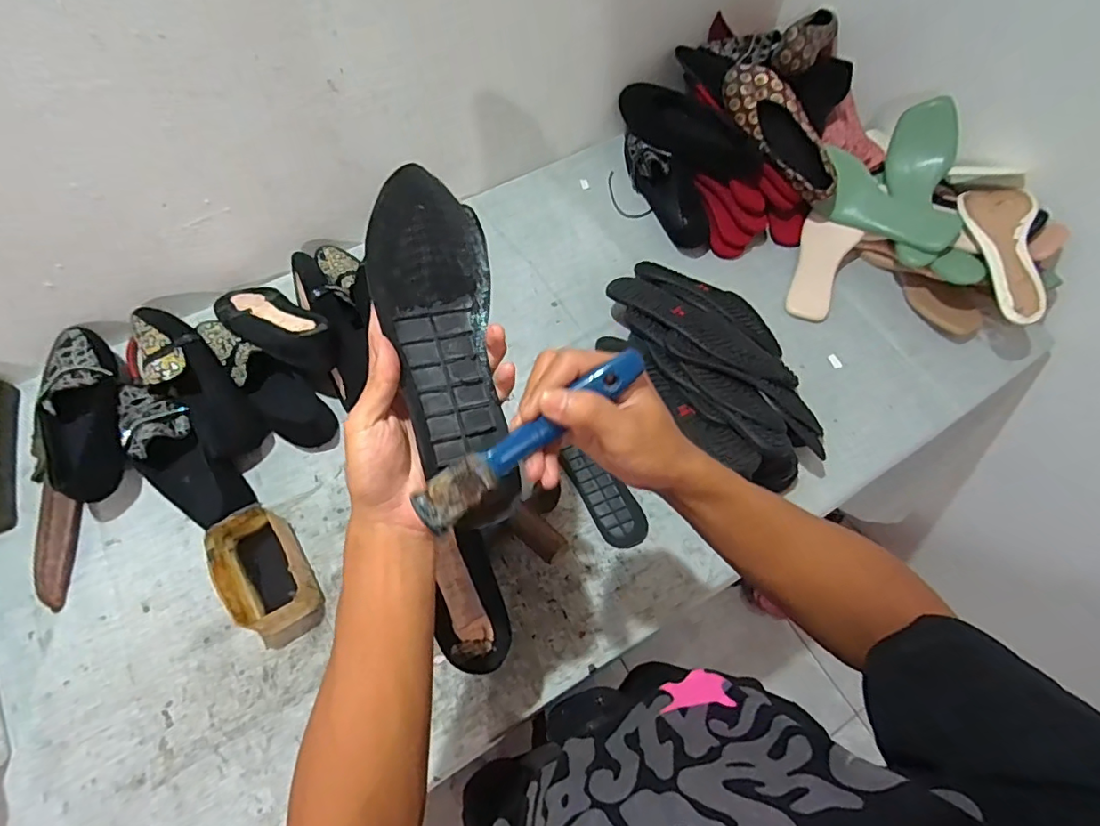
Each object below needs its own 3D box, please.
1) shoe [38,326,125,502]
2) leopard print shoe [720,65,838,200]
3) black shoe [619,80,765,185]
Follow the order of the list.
[{"bbox_3d":[-0.557,-0.005,0.623,0.082,0.056,0.232,-16,65,-8],"label":"shoe"},{"bbox_3d":[0.328,-0.404,0.759,0.070,0.050,0.231,-30,83,-14],"label":"leopard print shoe"},{"bbox_3d":[0.209,-0.430,0.816,0.252,0.063,0.056,42,70,18],"label":"black shoe"}]

